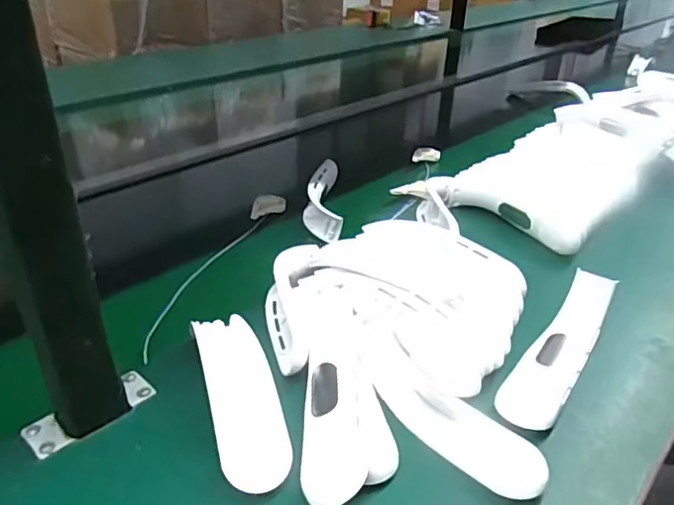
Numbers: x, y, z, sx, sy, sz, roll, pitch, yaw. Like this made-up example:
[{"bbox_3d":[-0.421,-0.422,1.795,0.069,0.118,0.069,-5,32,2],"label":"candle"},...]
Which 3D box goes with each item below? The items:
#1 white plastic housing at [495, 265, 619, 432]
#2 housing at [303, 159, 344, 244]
[{"bbox_3d":[0.207,0.087,0.515,0.049,0.050,0.193,22,37,30],"label":"white plastic housing"},{"bbox_3d":[-0.021,-0.078,0.795,0.050,0.041,0.181,0,32,-3],"label":"housing"}]

